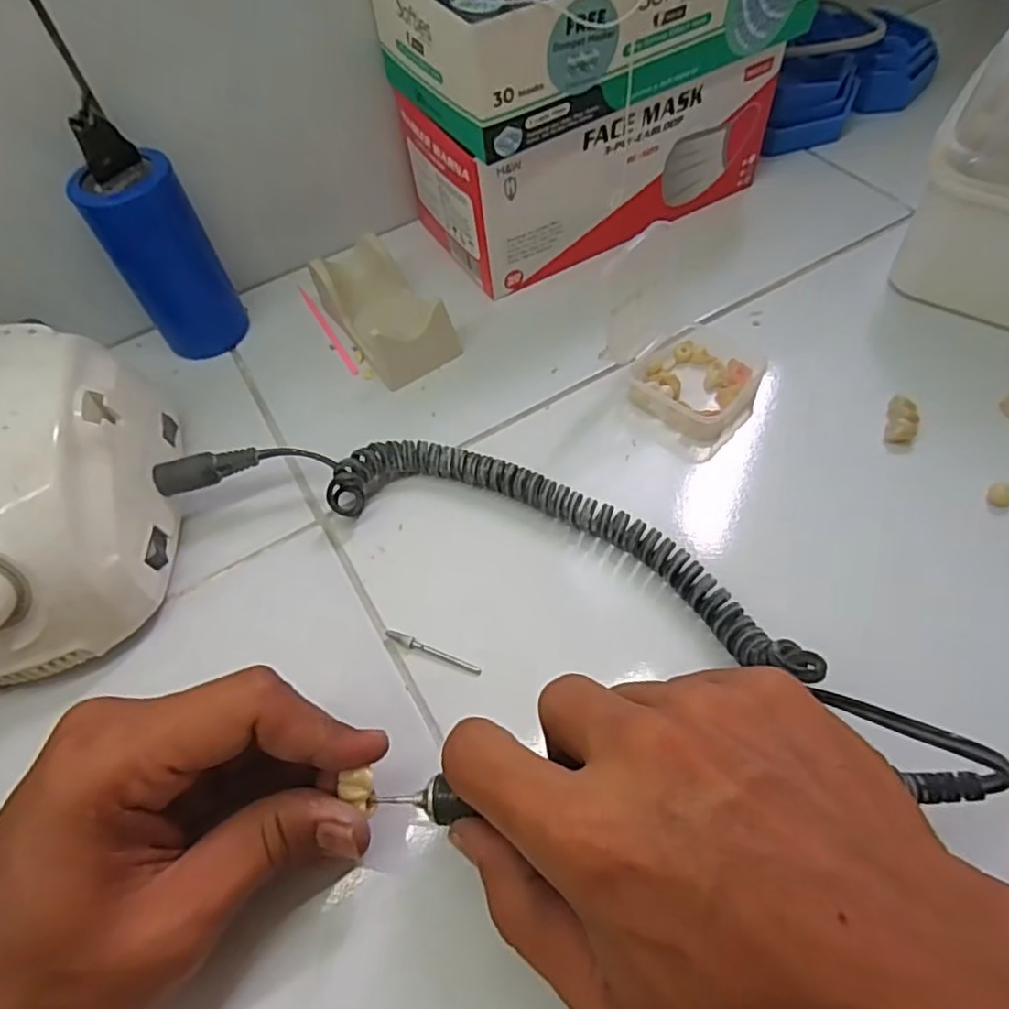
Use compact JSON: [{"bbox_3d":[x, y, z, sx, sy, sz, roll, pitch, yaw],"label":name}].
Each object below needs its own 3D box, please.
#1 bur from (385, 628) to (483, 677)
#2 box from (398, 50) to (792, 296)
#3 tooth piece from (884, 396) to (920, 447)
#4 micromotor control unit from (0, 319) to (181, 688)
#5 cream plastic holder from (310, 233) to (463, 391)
[{"bbox_3d":[-0.031,0.062,0.277,0.045,0.004,0.005,20,61,18],"label":"bur"},{"bbox_3d":[0.050,-0.217,0.406,0.207,0.084,0.098,-26,58,-12],"label":"box"},{"bbox_3d":[0.190,-0.040,0.315,0.012,0.010,0.023,16,59,15],"label":"tooth piece"},{"bbox_3d":[-0.208,0.000,0.288,0.103,0.083,0.137,-17,57,-6],"label":"micromotor control unit"},{"bbox_3d":[-0.069,-0.112,0.377,0.050,0.033,0.088,-32,59,-15],"label":"cream plastic holder"}]

